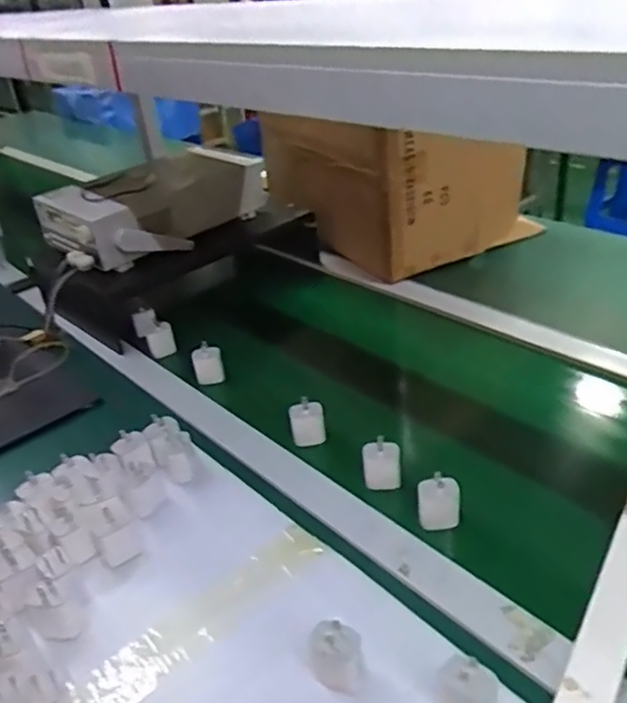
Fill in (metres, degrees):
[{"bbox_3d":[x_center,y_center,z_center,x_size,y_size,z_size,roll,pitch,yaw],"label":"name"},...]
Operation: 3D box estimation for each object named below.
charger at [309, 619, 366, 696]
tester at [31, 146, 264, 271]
[{"bbox_3d":[0.020,0.254,0.541,0.042,0.053,0.039,-9,31,-2],"label":"charger"},{"bbox_3d":[-0.262,-0.256,1.146,0.381,0.103,0.199,-23,34,-24],"label":"tester"}]

